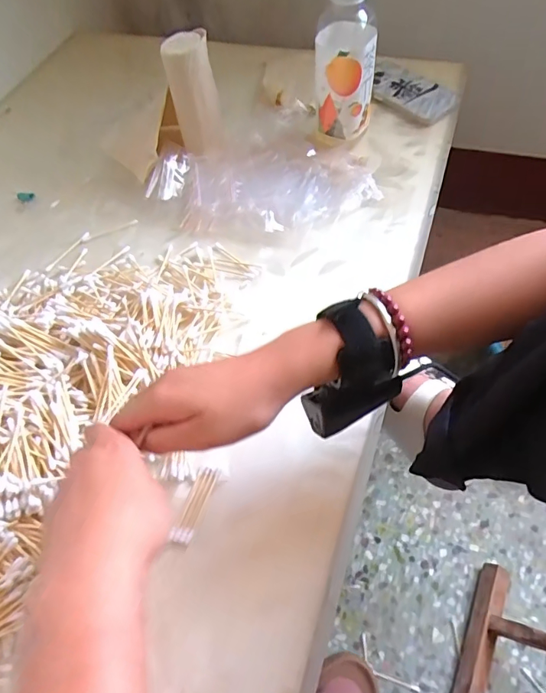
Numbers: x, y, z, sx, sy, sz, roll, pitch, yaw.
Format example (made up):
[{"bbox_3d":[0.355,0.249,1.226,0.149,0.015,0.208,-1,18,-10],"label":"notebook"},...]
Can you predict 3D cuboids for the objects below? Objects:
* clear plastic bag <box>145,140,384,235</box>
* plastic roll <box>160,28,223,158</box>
[{"bbox_3d":[-0.015,-0.186,0.554,0.258,0.033,0.140,-7,58,-1],"label":"clear plastic bag"},{"bbox_3d":[-0.090,-0.287,0.542,0.053,0.121,0.055,-10,58,-2],"label":"plastic roll"}]

